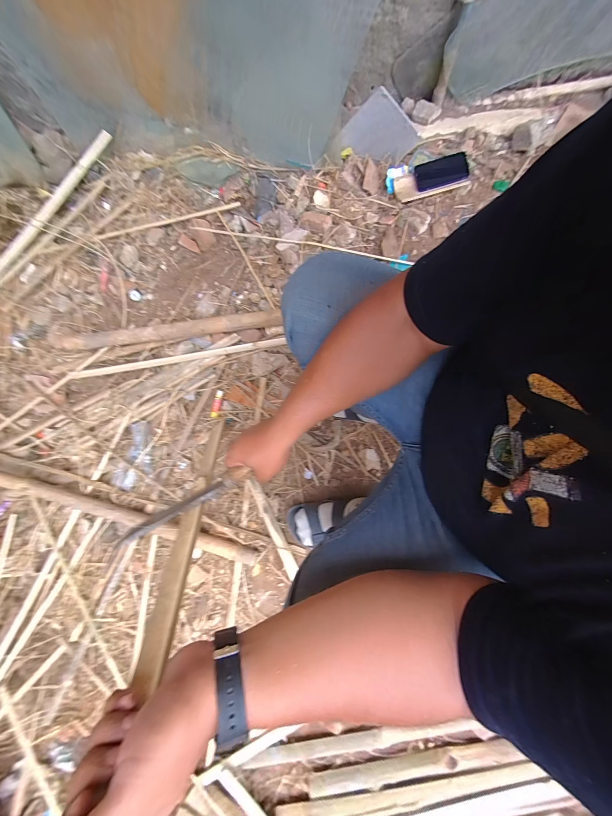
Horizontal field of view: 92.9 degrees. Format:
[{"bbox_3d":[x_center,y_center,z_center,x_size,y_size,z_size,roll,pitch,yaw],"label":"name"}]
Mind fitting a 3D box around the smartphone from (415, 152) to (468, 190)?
[{"bbox_3d":[0.395,-0.689,0.849,0.153,0.008,0.084,-15,83,3],"label":"smartphone"}]

